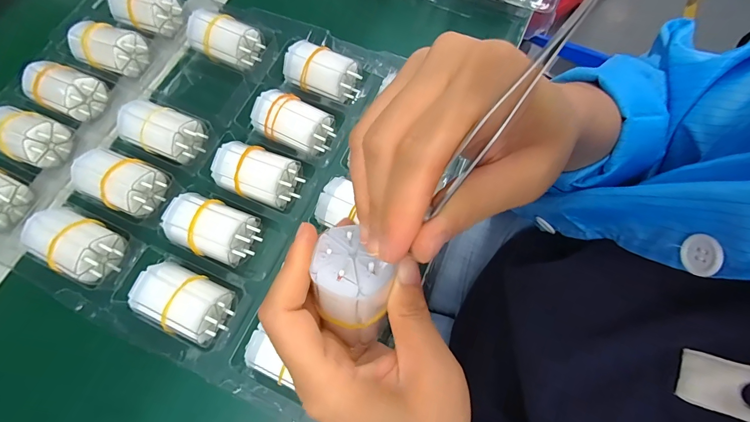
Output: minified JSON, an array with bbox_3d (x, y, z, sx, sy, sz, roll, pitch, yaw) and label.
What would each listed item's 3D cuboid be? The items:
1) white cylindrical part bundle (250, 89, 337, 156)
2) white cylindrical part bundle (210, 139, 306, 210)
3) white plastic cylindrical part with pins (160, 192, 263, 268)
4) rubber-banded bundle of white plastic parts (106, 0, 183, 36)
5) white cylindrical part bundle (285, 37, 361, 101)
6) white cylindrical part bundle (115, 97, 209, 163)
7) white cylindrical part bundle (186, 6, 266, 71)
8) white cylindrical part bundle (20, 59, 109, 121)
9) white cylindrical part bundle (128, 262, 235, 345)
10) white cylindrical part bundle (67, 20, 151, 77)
[{"bbox_3d":[-0.065,-0.069,0.293,0.063,0.033,0.039,23,72,10],"label":"white cylindrical part bundle"},{"bbox_3d":[-0.088,-0.027,0.279,0.065,0.034,0.040,17,71,8],"label":"white cylindrical part bundle"},{"bbox_3d":[-0.118,0.014,0.266,0.061,0.034,0.040,20,71,9],"label":"white plastic cylindrical part with pins"},{"bbox_3d":[-0.219,-0.192,0.339,0.065,0.029,0.034,16,71,8],"label":"rubber-banded bundle of white plastic parts"},{"bbox_3d":[-0.045,-0.118,0.308,0.060,0.029,0.037,31,73,13],"label":"white cylindrical part bundle"},{"bbox_3d":[-0.175,-0.065,0.296,0.062,0.034,0.039,21,71,9],"label":"white cylindrical part bundle"},{"bbox_3d":[-0.135,-0.154,0.328,0.062,0.034,0.039,24,72,11],"label":"white cylindrical part bundle"},{"bbox_3d":[-0.270,-0.104,0.317,0.061,0.034,0.041,19,71,9],"label":"white cylindrical part bundle"},{"bbox_3d":[-0.129,0.063,0.248,0.060,0.035,0.039,20,71,9],"label":"white cylindrical part bundle"},{"bbox_3d":[-0.241,-0.146,0.331,0.060,0.037,0.040,17,71,8],"label":"white cylindrical part bundle"}]

